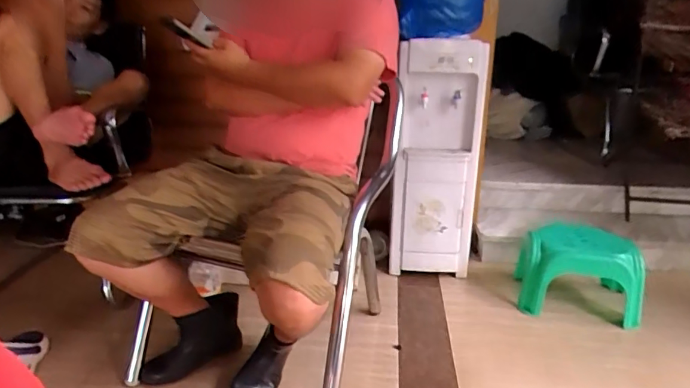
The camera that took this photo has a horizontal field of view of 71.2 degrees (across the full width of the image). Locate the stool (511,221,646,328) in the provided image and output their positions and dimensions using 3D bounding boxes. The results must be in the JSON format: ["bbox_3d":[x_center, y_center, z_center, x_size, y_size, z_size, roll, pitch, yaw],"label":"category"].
[{"bbox_3d":[0.785,0.252,1.613,0.374,0.249,0.243,5,21,10],"label":"stool"}]

